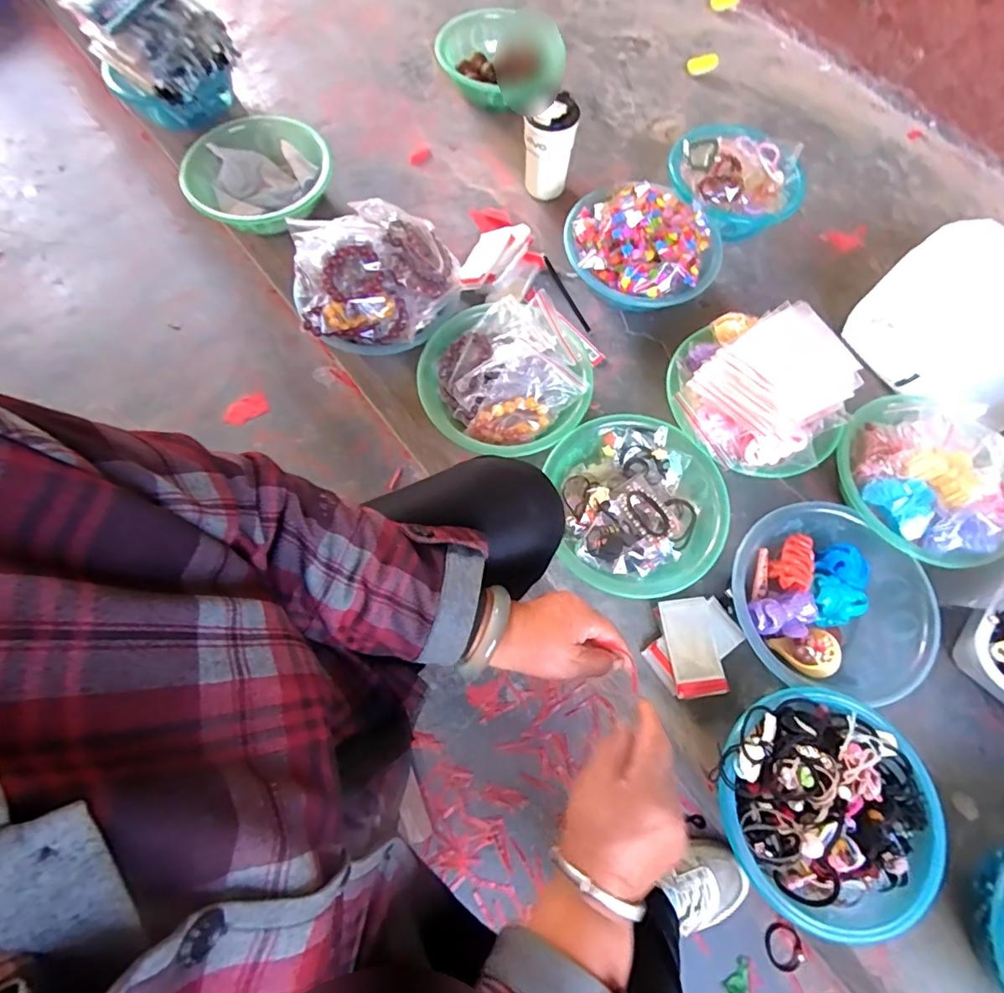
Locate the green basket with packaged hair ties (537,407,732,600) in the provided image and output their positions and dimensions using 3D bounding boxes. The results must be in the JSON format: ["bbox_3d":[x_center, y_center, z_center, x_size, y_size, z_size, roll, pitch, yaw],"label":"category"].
[{"bbox_3d":[0.175,0.013,0.667,0.211,0.066,0.235,-7,70,-5],"label":"green basket with packaged hair ties"}]

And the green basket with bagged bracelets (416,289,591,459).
[{"bbox_3d":[0.007,-0.167,0.710,0.219,0.073,0.228,1,70,-2],"label":"green basket with bagged bracelets"}]

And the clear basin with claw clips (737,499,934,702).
[{"bbox_3d":[0.403,0.126,0.635,0.219,0.069,0.219,1,70,-2],"label":"clear basin with claw clips"}]

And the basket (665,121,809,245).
[{"bbox_3d":[0.386,-0.527,0.855,0.224,0.094,0.198,-10,70,-6],"label":"basket"}]

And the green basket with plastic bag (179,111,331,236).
[{"bbox_3d":[-0.411,-0.536,0.837,0.238,0.066,0.233,1,70,-2],"label":"green basket with plastic bag"}]

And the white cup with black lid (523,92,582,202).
[{"bbox_3d":[0.078,-0.568,0.836,0.076,0.143,0.069,9,70,1],"label":"white cup with black lid"}]

